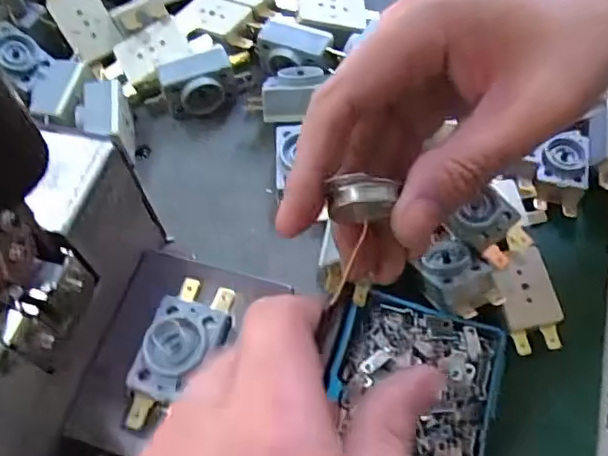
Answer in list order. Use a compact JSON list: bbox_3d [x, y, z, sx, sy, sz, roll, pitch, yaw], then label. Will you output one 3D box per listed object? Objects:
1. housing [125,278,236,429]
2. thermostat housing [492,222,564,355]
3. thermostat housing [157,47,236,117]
[{"bbox_3d":[-0.046,0.047,0.223,0.027,0.014,0.059,16,62,11],"label":"housing"},{"bbox_3d":[0.104,0.028,0.276,0.028,0.011,0.058,-4,75,-1],"label":"thermostat housing"},{"bbox_3d":[-0.056,-0.075,0.307,0.036,0.024,0.018,-21,62,-11],"label":"thermostat housing"}]

